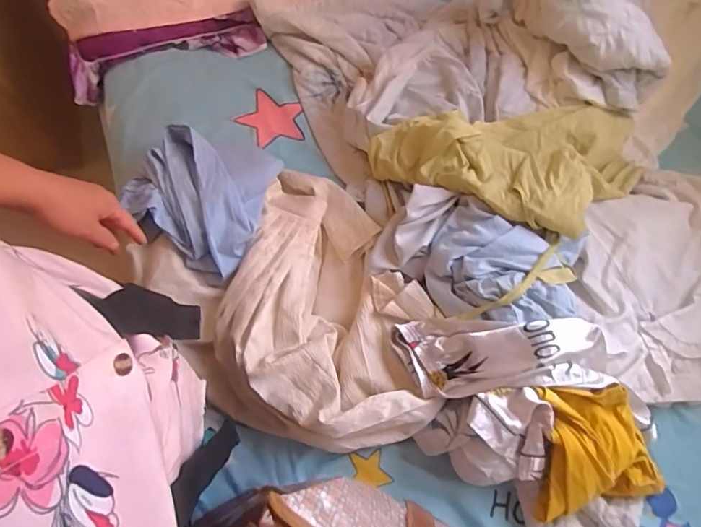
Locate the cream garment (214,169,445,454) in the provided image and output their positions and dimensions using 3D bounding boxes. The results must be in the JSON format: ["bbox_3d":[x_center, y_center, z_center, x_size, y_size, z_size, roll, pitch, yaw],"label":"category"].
[{"bbox_3d":[-0.071,0.071,0.747,0.333,0.108,0.459,-29,76,-9],"label":"cream garment"}]

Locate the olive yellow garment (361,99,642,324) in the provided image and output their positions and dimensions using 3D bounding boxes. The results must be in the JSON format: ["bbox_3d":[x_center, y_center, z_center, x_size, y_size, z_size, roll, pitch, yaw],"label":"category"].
[{"bbox_3d":[0.296,-0.134,0.785,0.452,0.108,0.337,-19,74,-7],"label":"olive yellow garment"}]

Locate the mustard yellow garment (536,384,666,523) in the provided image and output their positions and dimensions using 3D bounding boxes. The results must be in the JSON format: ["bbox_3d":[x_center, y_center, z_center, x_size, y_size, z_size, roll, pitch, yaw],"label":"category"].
[{"bbox_3d":[0.338,0.253,0.656,0.174,0.068,0.169,-2,73,-2],"label":"mustard yellow garment"}]

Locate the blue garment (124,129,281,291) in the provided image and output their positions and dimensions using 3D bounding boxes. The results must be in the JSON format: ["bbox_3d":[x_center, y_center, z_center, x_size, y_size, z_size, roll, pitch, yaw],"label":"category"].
[{"bbox_3d":[-0.235,-0.115,0.824,0.239,0.095,0.234,36,76,9],"label":"blue garment"}]

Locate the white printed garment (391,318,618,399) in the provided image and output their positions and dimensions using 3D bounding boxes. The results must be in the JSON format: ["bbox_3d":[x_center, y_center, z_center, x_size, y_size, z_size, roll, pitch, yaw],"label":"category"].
[{"bbox_3d":[0.215,0.132,0.676,0.291,0.071,0.103,2,73,-1],"label":"white printed garment"}]

